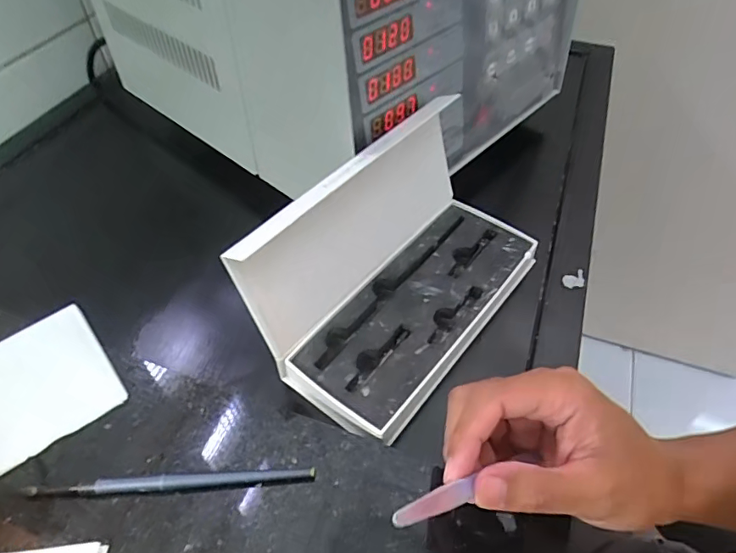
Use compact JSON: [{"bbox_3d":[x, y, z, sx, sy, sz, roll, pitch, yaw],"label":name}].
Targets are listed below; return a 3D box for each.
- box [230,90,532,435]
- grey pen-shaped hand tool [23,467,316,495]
[{"bbox_3d":[0.032,-0.020,0.347,0.112,0.097,0.213,31,56,25],"label":"box"},{"bbox_3d":[-0.111,0.117,0.289,0.158,0.007,0.008,-4,49,-2],"label":"grey pen-shaped hand tool"}]

